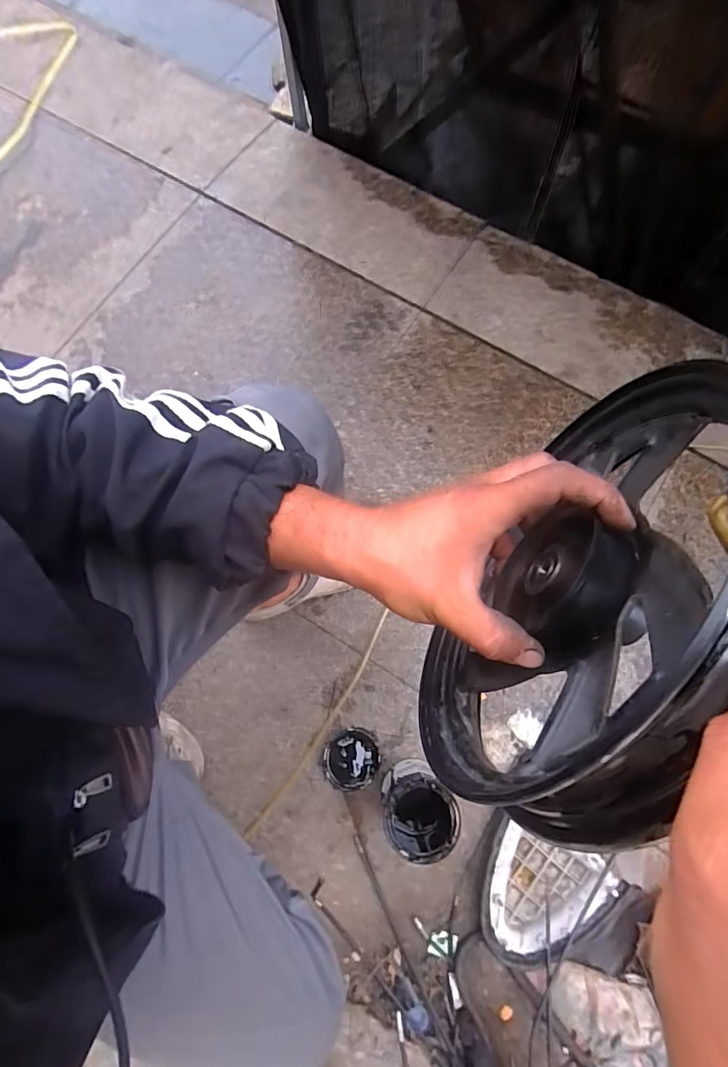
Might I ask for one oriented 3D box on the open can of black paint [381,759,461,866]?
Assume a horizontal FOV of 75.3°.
[{"bbox_3d":[0.083,0.420,0.726,0.105,0.136,0.108,0,76,1],"label":"open can of black paint"}]

